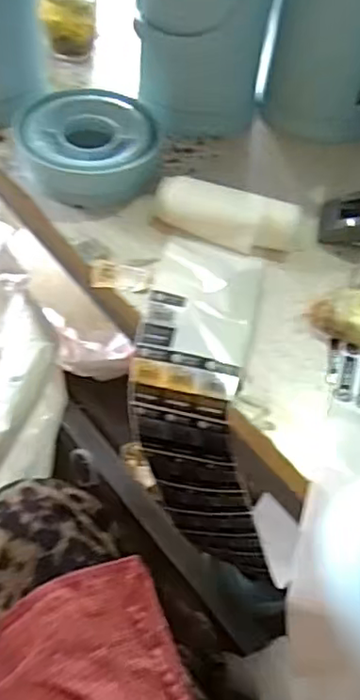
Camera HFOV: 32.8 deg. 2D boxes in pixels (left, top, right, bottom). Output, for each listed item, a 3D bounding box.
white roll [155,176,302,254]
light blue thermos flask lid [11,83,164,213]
[{"bbox_3d":[0.048,-0.140,0.643,0.149,0.038,0.057,18,54,8],"label":"white roll"},{"bbox_3d":[-0.103,-0.236,0.699,0.157,0.045,0.165,3,54,-3],"label":"light blue thermos flask lid"}]

